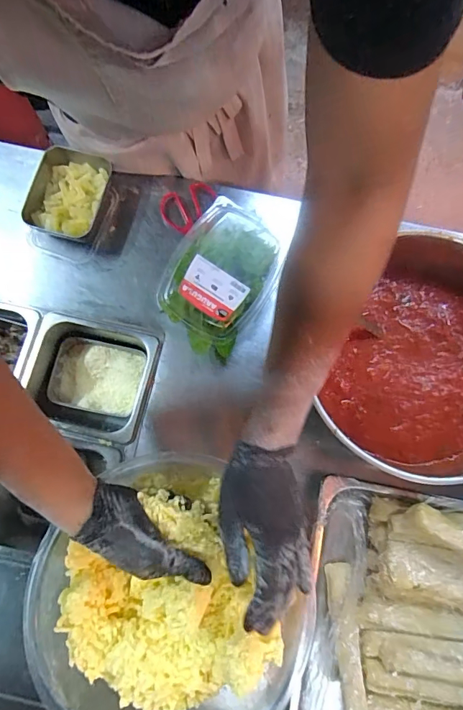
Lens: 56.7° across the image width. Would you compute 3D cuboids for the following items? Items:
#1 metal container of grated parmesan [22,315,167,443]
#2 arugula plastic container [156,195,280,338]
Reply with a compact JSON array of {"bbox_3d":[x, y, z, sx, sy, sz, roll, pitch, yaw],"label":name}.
[{"bbox_3d":[-0.201,0.040,0.643,0.176,0.113,0.159,12,75,2],"label":"metal container of grated parmesan"},{"bbox_3d":[-0.012,-0.118,0.605,0.136,0.065,0.202,27,76,6],"label":"arugula plastic container"}]

